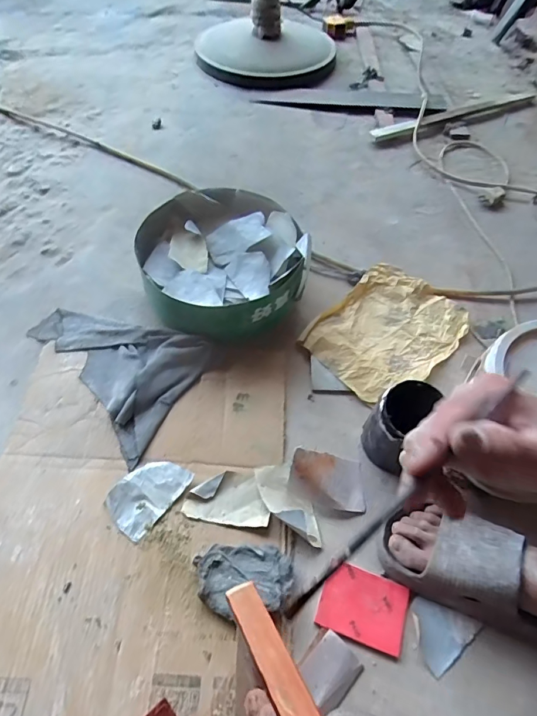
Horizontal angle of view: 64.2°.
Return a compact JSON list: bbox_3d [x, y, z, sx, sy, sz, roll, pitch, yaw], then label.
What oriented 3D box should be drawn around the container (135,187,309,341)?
[{"bbox_3d":[-0.082,-0.161,0.734,0.259,0.110,0.282,1,60,-2],"label":"container"}]

